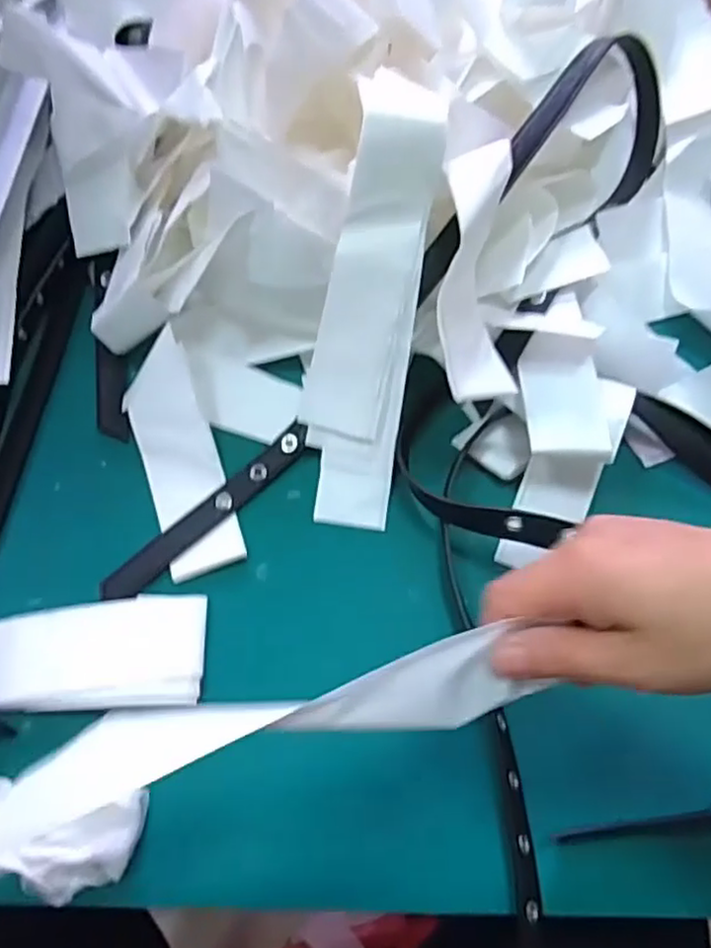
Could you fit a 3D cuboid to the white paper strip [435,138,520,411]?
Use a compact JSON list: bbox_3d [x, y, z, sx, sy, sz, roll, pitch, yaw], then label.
[{"bbox_3d":[0.072,-0.121,0.405,0.045,0.036,0.160,3,85,-1],"label":"white paper strip"}]

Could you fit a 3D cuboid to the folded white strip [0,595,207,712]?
[{"bbox_3d":[-0.143,0.096,0.378,0.115,0.010,0.062,-1,66,-3],"label":"folded white strip"}]

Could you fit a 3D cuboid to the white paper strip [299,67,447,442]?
[{"bbox_3d":[0.012,-0.129,0.421,0.052,0.032,0.210,11,105,0],"label":"white paper strip"}]

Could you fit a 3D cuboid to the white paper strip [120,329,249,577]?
[{"bbox_3d":[-0.109,-0.012,0.425,0.046,0.035,0.143,-19,68,-11],"label":"white paper strip"}]

